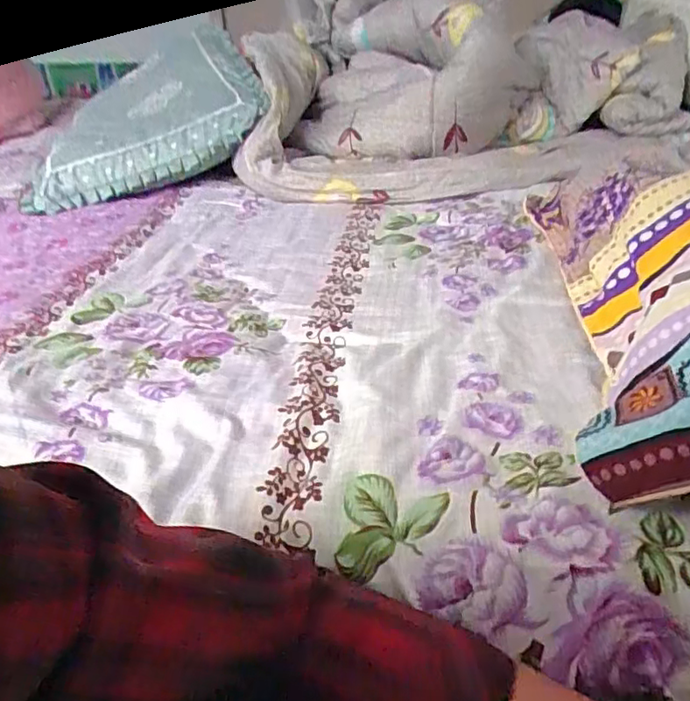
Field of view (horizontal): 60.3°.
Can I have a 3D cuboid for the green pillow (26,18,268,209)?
[{"bbox_3d":[-0.378,-0.460,1.141,0.437,0.090,0.491,-20,48,2],"label":"green pillow"}]

